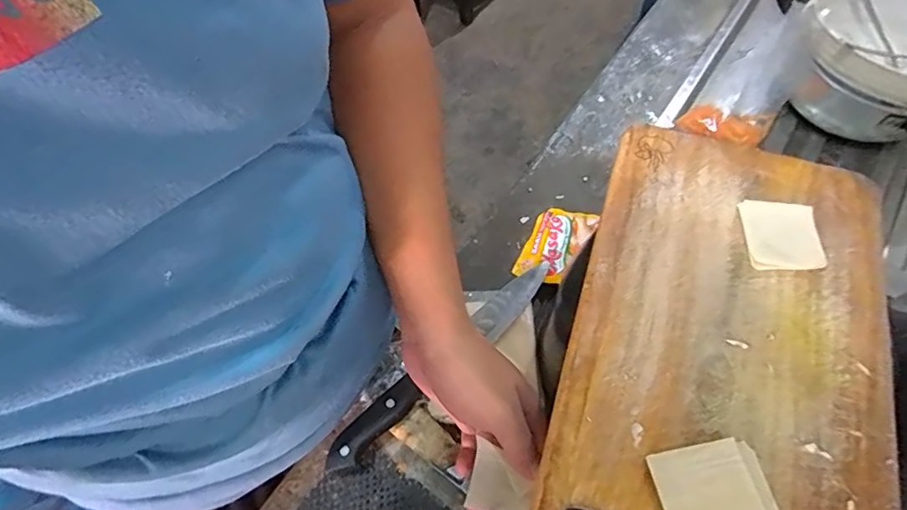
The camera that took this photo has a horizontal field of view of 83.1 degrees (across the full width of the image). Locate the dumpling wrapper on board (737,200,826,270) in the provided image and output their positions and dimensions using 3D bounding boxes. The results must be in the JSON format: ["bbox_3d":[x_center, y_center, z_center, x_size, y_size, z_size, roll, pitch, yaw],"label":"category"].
[{"bbox_3d":[0.218,-0.014,0.341,0.046,0.006,0.049,2,61,3],"label":"dumpling wrapper on board"}]

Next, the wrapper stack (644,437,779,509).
[{"bbox_3d":[0.136,0.127,0.260,0.057,0.009,0.059,-10,61,-4],"label":"wrapper stack"}]

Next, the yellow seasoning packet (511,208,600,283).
[{"bbox_3d":[0.101,-0.010,0.510,0.060,0.010,0.083,18,69,31],"label":"yellow seasoning packet"}]

